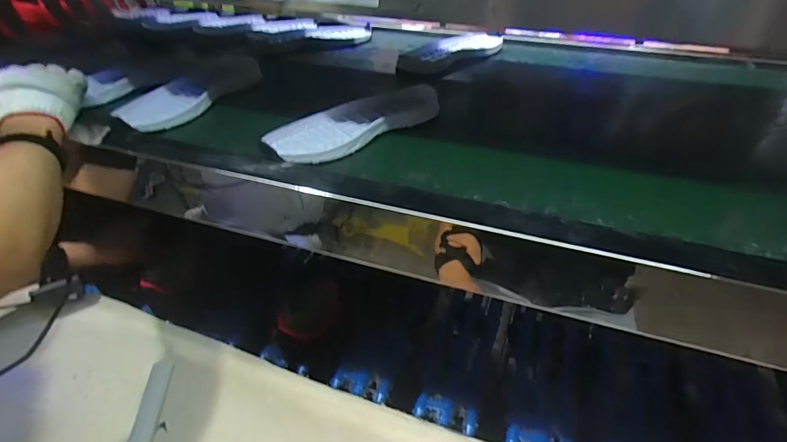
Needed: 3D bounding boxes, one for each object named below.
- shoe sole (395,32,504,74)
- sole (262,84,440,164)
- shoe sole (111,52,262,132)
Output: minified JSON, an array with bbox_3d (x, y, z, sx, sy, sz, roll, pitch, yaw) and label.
[{"bbox_3d":[0.109,-0.335,0.849,0.245,0.027,0.087,-24,43,-28],"label":"shoe sole"},{"bbox_3d":[-0.057,-0.144,0.592,0.245,0.028,0.109,-30,46,-33],"label":"sole"},{"bbox_3d":[-0.304,-0.206,0.669,0.106,0.031,0.285,7,38,10],"label":"shoe sole"}]

